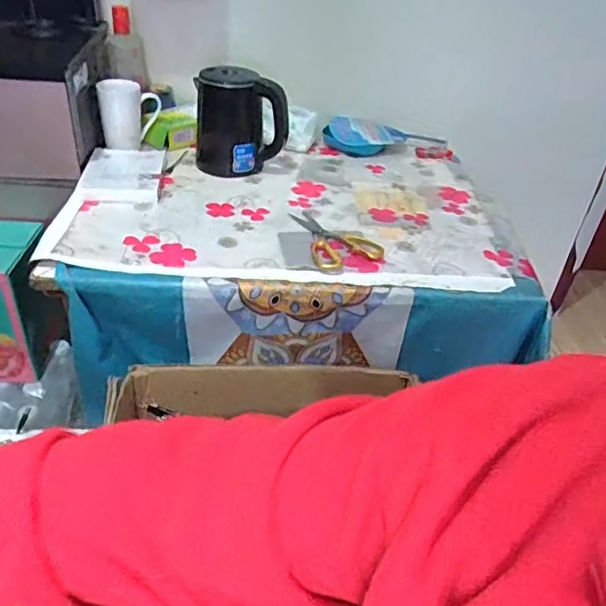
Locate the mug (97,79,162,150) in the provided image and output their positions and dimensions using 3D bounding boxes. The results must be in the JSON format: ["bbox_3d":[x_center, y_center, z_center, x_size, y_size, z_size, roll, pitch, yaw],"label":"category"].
[{"bbox_3d":[-0.328,-0.359,1.072,0.111,0.113,0.076,-3,38,-12],"label":"mug"}]

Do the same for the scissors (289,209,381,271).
[{"bbox_3d":[0.056,-0.104,0.885,0.114,0.006,0.171,-4,38,-14],"label":"scissors"}]

